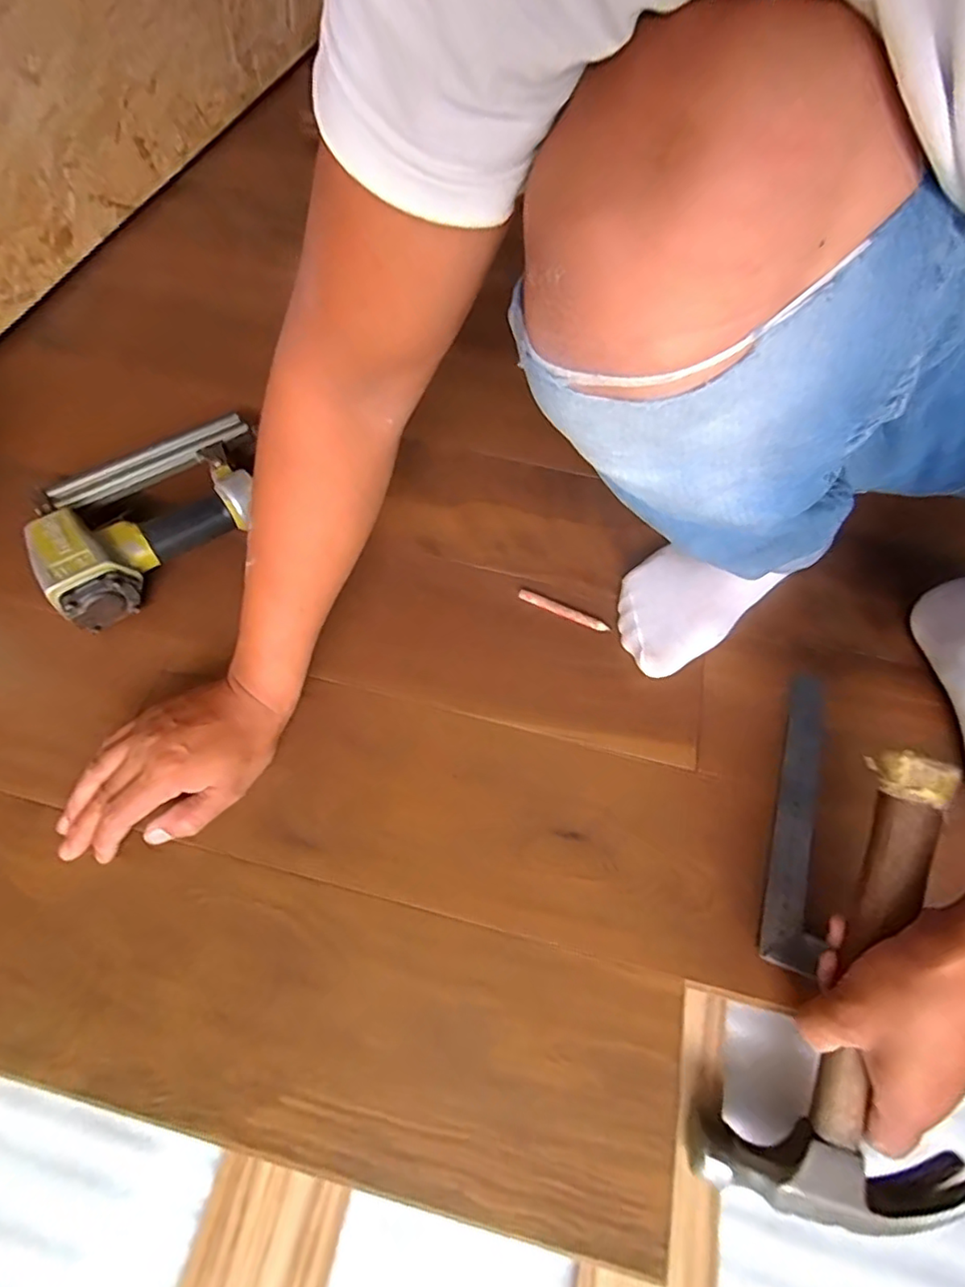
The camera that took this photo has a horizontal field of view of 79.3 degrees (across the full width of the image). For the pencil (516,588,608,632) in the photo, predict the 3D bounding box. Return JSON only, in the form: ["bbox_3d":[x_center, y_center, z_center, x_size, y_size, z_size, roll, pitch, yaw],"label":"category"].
[{"bbox_3d":[0.075,-0.030,0.543,0.087,0.008,0.010,23,62,9],"label":"pencil"}]

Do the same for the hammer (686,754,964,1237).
[{"bbox_3d":[0.232,0.203,0.352,0.142,0.031,0.271,16,88,5],"label":"hammer"}]

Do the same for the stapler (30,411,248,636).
[{"bbox_3d":[-0.304,-0.127,0.544,0.222,0.056,0.153,-37,69,-21],"label":"stapler"}]

